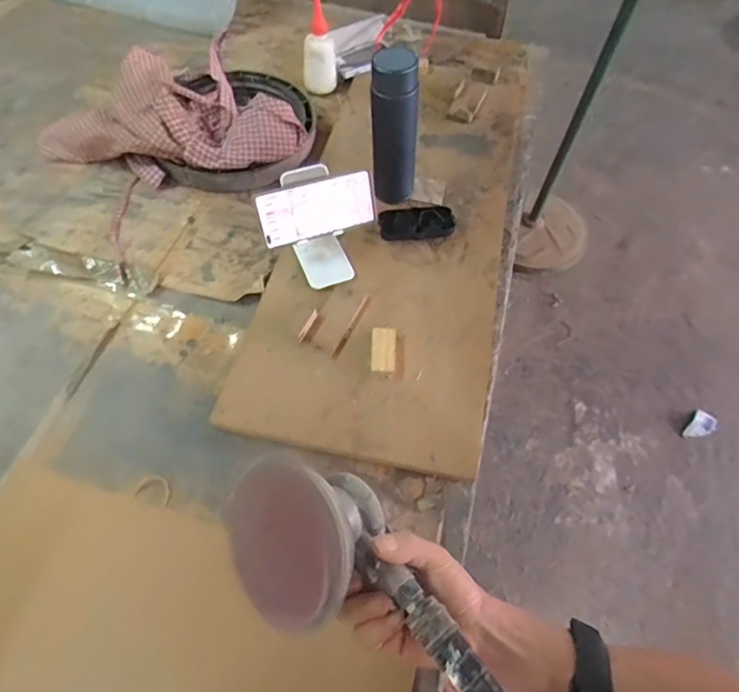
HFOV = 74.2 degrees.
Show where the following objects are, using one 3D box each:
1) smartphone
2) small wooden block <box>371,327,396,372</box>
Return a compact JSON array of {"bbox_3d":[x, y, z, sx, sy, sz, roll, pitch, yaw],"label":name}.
[{"bbox_3d":[-0.069,-0.184,0.659,0.159,0.076,0.008,-18,33,-12],"label":"smartphone"},{"bbox_3d":[0.018,0.004,0.615,0.030,0.011,0.059,2,58,1],"label":"small wooden block"}]

